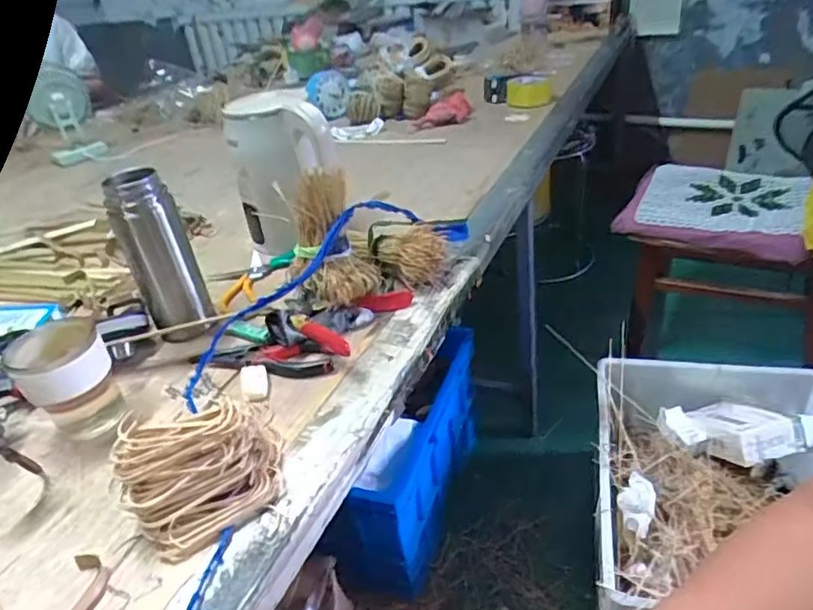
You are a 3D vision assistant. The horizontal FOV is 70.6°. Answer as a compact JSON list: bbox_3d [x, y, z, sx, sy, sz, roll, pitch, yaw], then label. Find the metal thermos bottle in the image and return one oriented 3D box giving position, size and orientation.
[{"bbox_3d":[-0.295,-0.058,0.687,0.072,0.200,0.061,-24,37,-22],"label":"metal thermos bottle"}]

